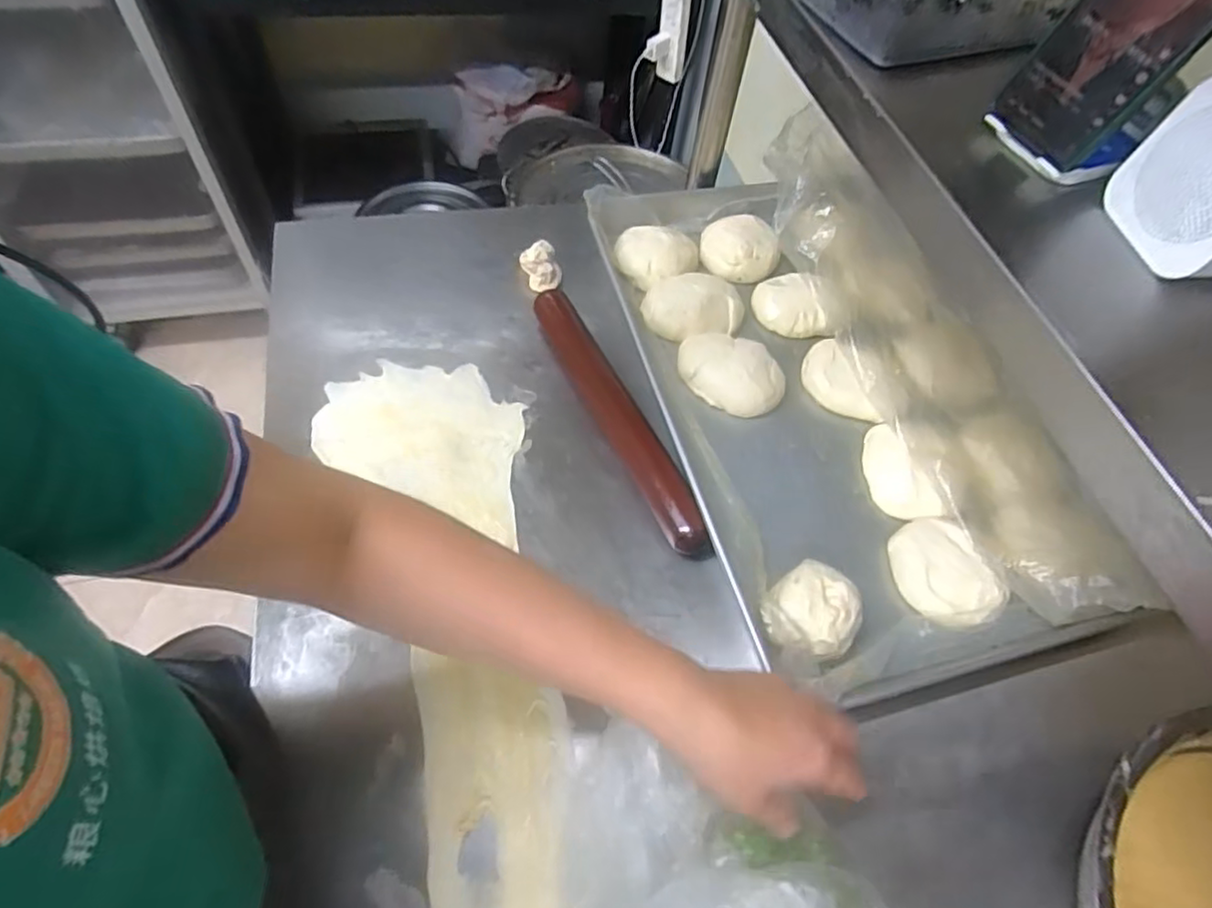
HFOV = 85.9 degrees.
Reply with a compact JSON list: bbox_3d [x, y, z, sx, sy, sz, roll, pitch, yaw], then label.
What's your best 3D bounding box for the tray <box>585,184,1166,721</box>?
[{"bbox_3d":[0.231,-0.086,0.670,0.368,0.059,0.615,-12,60,-14],"label":"tray"}]

